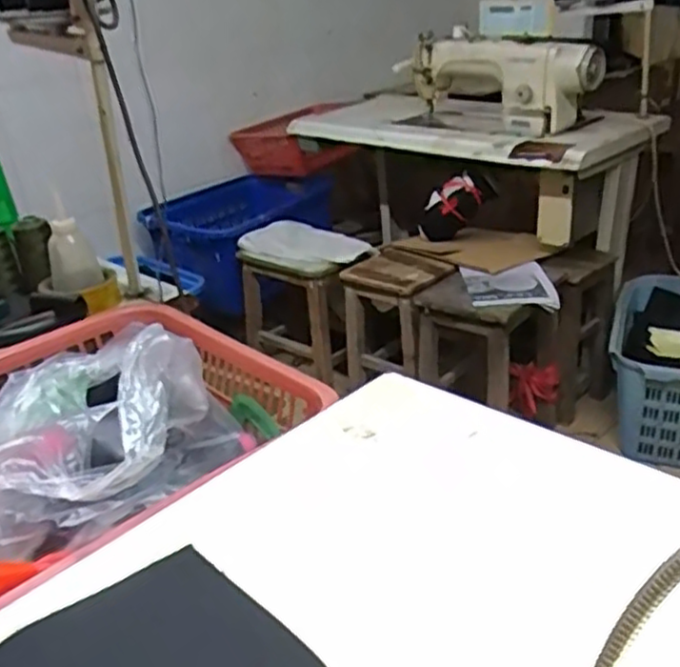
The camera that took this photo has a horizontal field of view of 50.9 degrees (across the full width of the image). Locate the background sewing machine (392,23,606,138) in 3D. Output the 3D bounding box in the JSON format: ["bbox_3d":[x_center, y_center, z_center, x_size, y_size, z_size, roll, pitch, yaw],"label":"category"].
[{"bbox_3d":[0.386,-0.624,1.808,0.189,0.236,0.543,-18,29,-25],"label":"background sewing machine"}]

